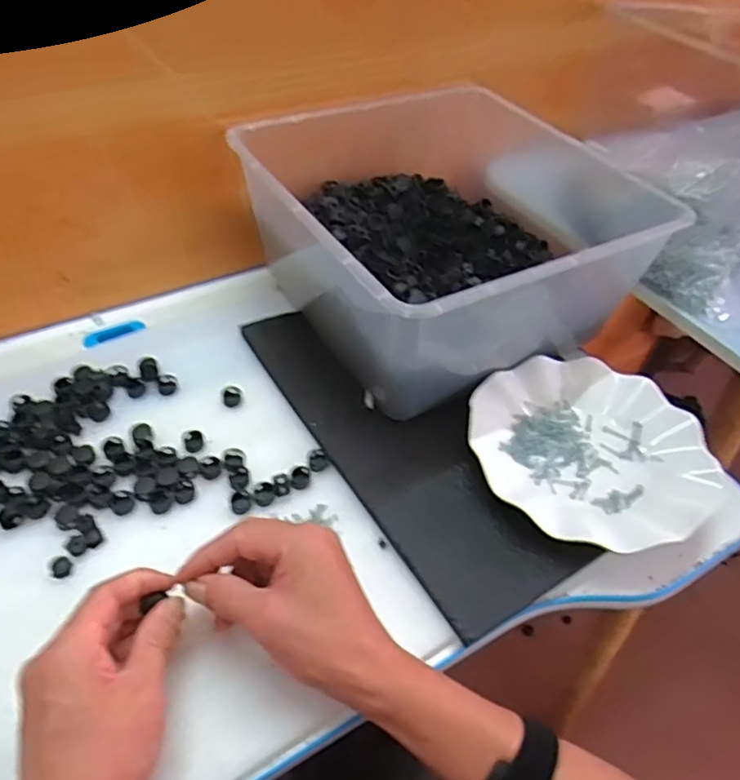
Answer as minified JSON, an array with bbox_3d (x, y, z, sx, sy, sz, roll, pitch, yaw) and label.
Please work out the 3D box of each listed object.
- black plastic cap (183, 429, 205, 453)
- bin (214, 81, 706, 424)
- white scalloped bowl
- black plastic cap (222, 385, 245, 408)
[{"bbox_3d":[-0.139,0.040,0.494,0.016,0.006,0.019,-19,54,-19],"label":"black plastic cap"},{"bbox_3d":[0.074,-0.146,0.574,0.304,0.143,0.283,-22,52,-23],"label":"bin"},{"bbox_3d":[0.172,0.046,0.499,0.173,0.024,0.177,2,50,-2],"label":"white scalloped bowl"},{"bbox_3d":[-0.116,0.005,0.527,0.017,0.006,0.020,-11,52,-13],"label":"black plastic cap"}]

